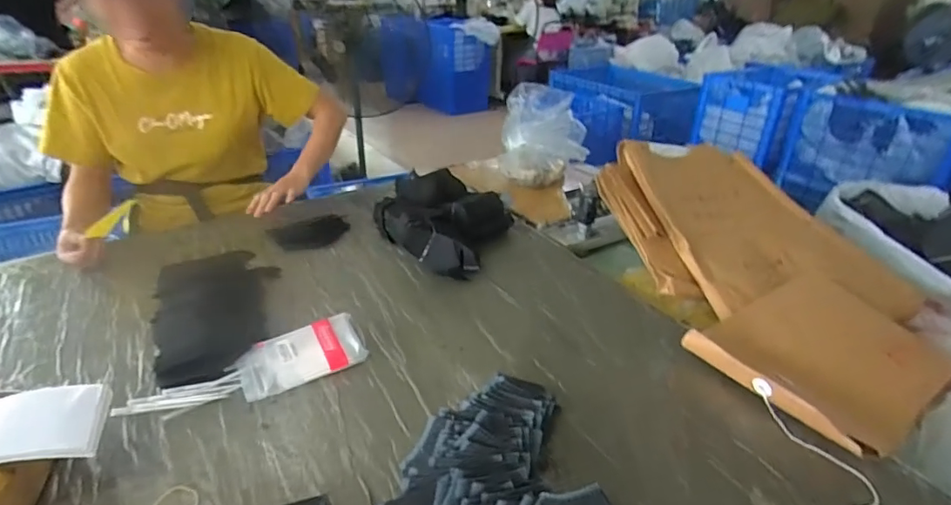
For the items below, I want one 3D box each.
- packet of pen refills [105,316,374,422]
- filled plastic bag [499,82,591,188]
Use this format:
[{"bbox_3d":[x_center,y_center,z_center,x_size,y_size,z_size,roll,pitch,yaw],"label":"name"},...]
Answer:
[{"bbox_3d":[-0.312,0.170,0.721,0.318,0.030,0.099,-17,35,-28],"label":"packet of pen refills"},{"bbox_3d":[0.179,-0.307,1.305,0.213,0.219,0.163,3,31,3],"label":"filled plastic bag"}]

